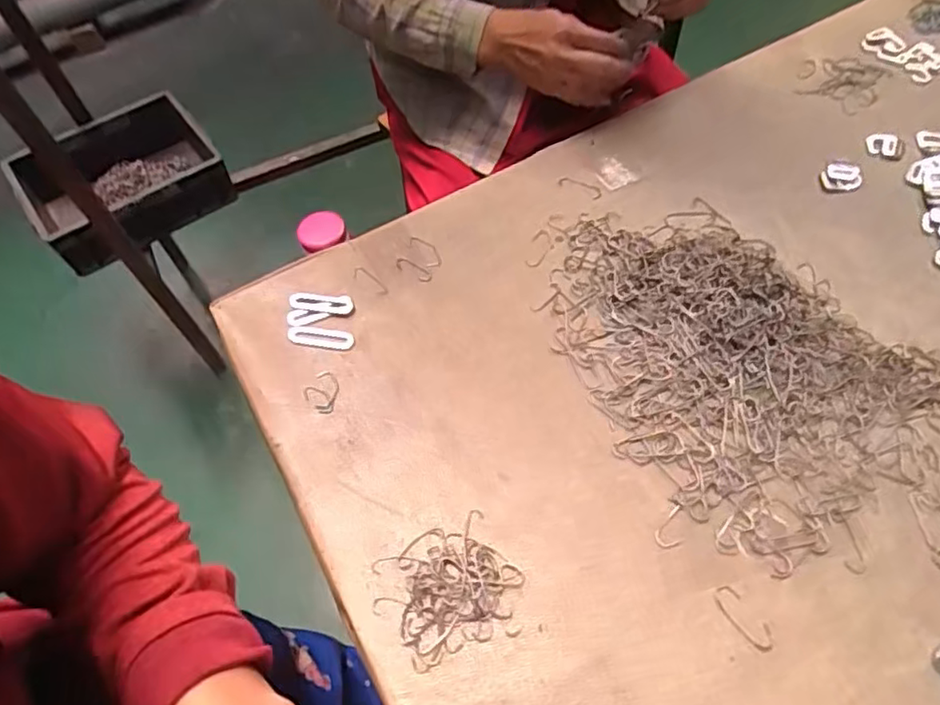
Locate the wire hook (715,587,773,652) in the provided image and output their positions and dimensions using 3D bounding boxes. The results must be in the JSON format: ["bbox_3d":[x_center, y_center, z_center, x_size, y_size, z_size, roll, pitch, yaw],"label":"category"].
[{"bbox_3d":[0.164,0.159,0.362,0.016,0.004,0.040,-33,61,-17],"label":"wire hook"}]

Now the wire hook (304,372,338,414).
[{"bbox_3d":[-0.114,0.030,0.464,0.025,0.004,0.035,3,57,5],"label":"wire hook"}]

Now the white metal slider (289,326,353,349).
[{"bbox_3d":[-0.121,-0.013,0.492,0.054,0.004,0.016,6,58,7],"label":"white metal slider"}]

